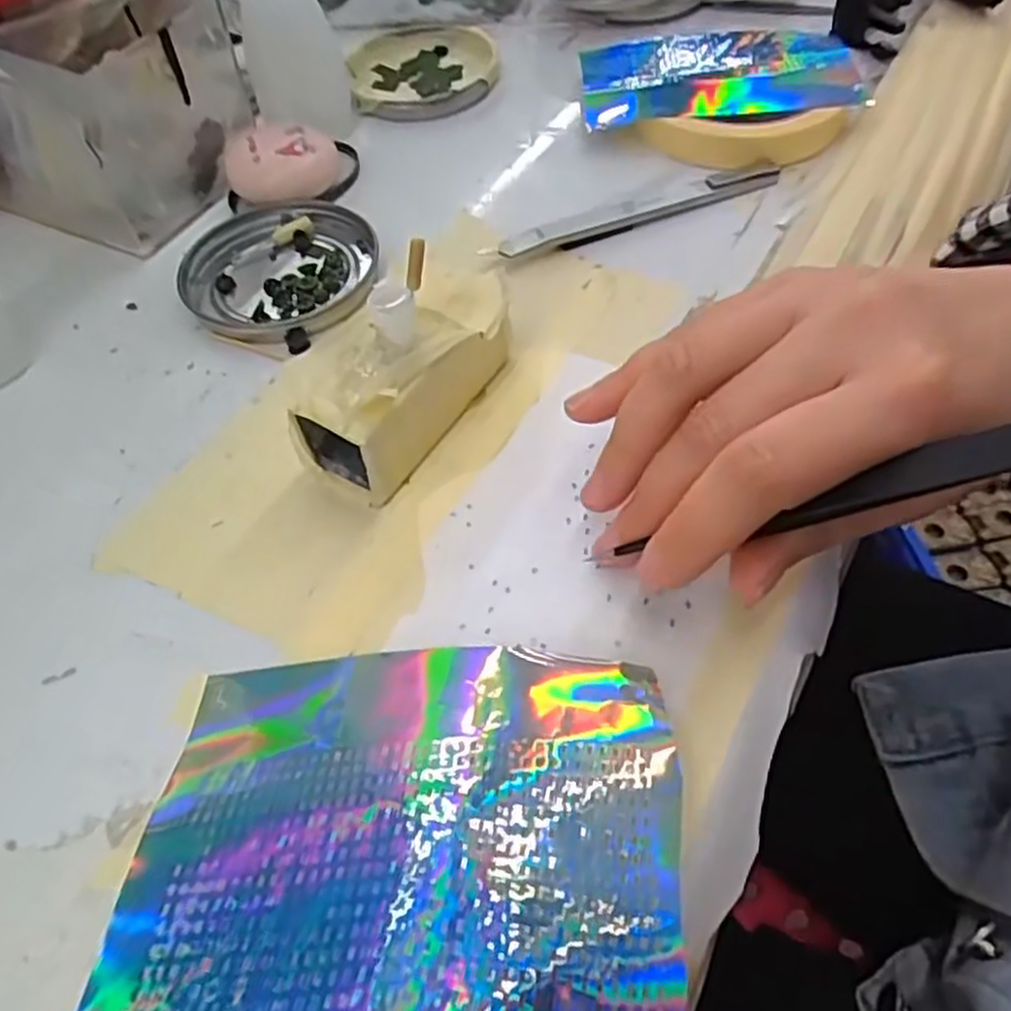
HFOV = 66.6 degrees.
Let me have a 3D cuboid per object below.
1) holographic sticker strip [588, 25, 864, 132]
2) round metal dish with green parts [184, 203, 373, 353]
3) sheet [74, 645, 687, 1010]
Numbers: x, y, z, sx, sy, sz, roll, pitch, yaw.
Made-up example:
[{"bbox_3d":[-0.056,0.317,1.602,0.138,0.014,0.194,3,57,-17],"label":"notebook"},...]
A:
[{"bbox_3d":[0.102,-0.204,0.366,0.129,0.013,0.080,2,55,7],"label":"holographic sticker strip"},{"bbox_3d":[-0.095,-0.098,0.317,0.076,0.008,0.076,-3,55,4],"label":"round metal dish with green parts"},{"bbox_3d":[-0.024,0.074,0.166,0.120,0.012,0.103,-3,39,6],"label":"sheet"}]

